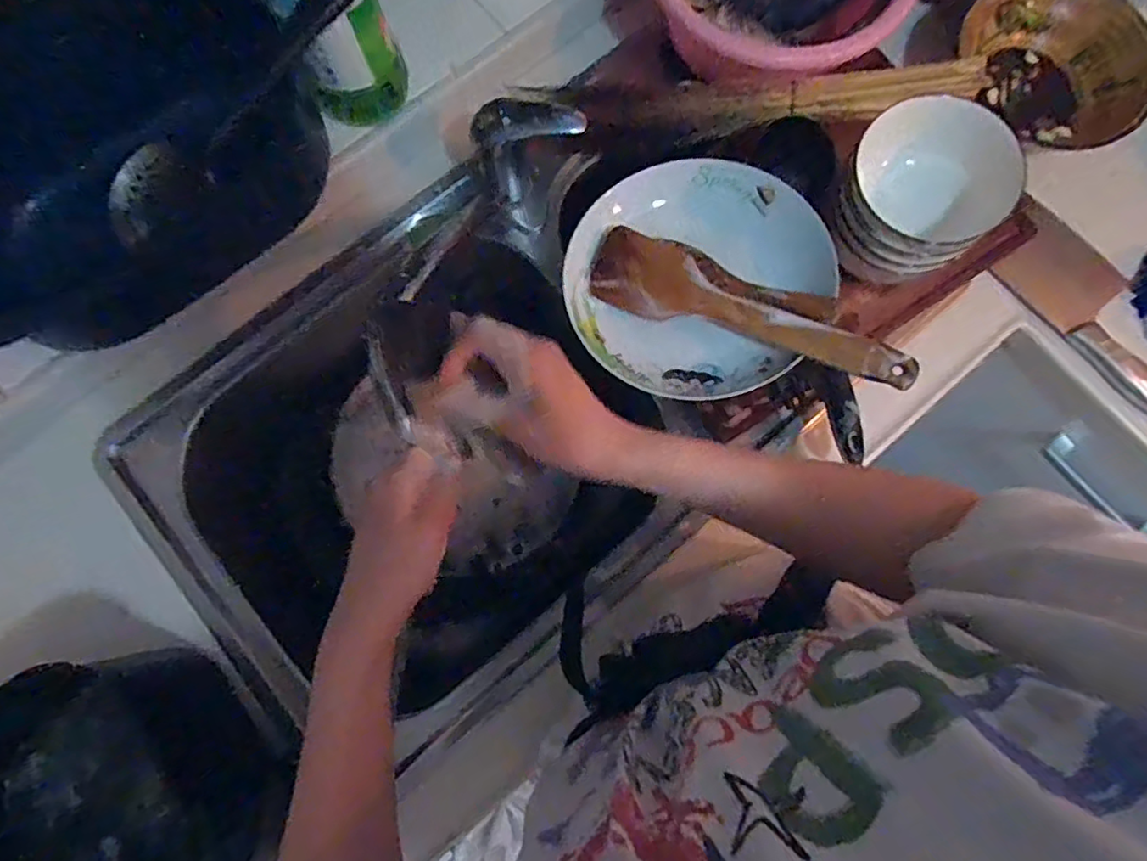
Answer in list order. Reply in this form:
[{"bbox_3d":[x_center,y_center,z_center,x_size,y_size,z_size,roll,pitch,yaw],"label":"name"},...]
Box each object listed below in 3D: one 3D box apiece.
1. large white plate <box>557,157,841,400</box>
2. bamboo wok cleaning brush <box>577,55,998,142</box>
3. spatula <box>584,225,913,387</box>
[{"bbox_3d":[0.106,-0.140,0.547,0.219,0.051,0.222,0,79,0],"label":"large white plate"},{"bbox_3d":[0.196,-0.334,0.614,0.388,0.038,0.060,2,78,14],"label":"bamboo wok cleaning brush"},{"bbox_3d":[0.143,-0.100,0.522,0.282,0.025,0.063,28,80,22],"label":"spatula"}]

